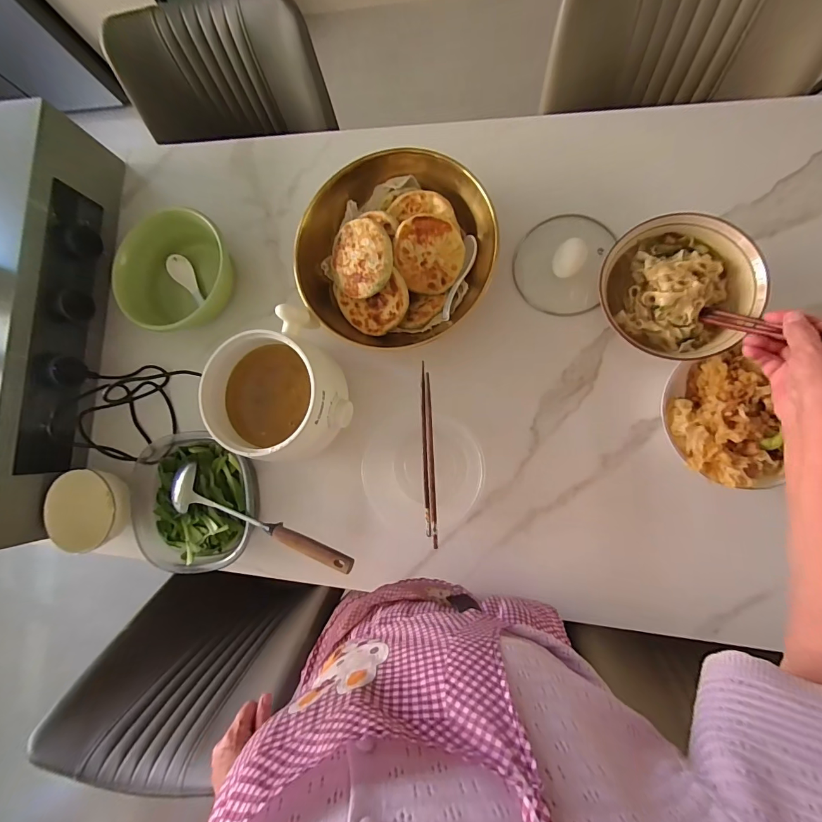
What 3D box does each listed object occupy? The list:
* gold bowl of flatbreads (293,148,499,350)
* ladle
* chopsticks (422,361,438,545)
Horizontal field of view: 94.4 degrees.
[{"bbox_3d":[-0.026,-0.247,0.599,0.290,0.091,0.280,-1,86,9],"label":"gold bowl of flatbreads"},{"bbox_3d":[-0.233,0.174,0.576,0.318,0.057,0.080,25,91,11],"label":"ladle"},{"bbox_3d":[0.023,0.058,0.509,0.014,0.008,0.237,-3,85,10],"label":"chopsticks"}]

